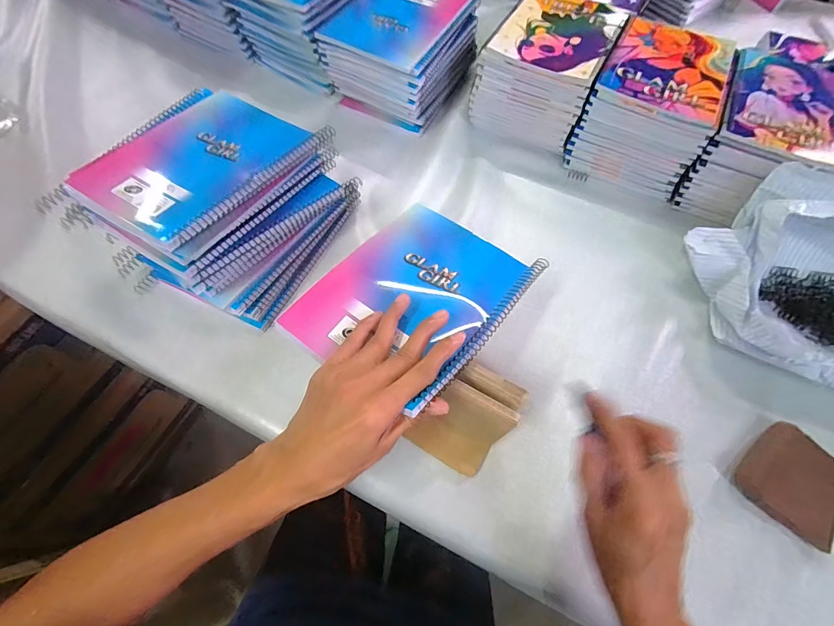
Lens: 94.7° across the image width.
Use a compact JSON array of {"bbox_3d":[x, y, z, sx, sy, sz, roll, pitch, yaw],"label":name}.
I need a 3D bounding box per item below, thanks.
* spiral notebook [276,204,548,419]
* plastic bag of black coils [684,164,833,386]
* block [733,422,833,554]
[{"bbox_3d":[0.003,-0.021,0.341,0.148,0.015,0.199,33,58,19],"label":"spiral notebook"},{"bbox_3d":[0.468,-0.021,0.419,0.290,0.115,0.204,28,65,10],"label":"plastic bag of black coils"},{"bbox_3d":[0.367,0.164,0.372,0.086,0.024,0.084,42,68,16],"label":"block"}]

